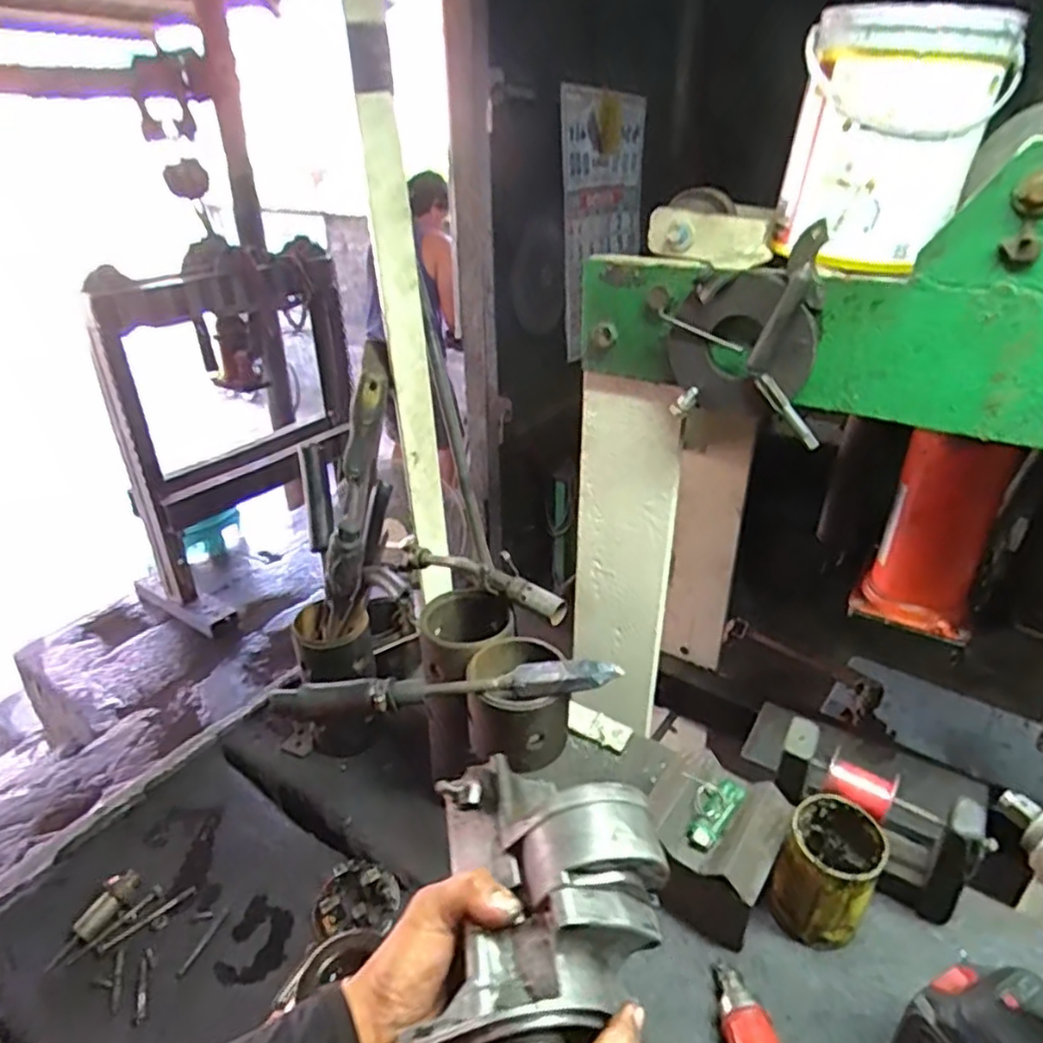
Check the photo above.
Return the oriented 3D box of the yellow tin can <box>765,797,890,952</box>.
[{"bbox_3d":[0.268,0.308,0.598,0.075,0.114,0.089,18,34,29],"label":"yellow tin can"}]

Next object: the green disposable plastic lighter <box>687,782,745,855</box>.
[{"bbox_3d":[0.177,0.267,0.622,0.028,0.011,0.079,21,36,34],"label":"green disposable plastic lighter"}]

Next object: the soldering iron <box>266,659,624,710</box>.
[{"bbox_3d":[-0.063,0.134,0.553,0.279,0.034,0.026,-2,29,-1],"label":"soldering iron"}]

